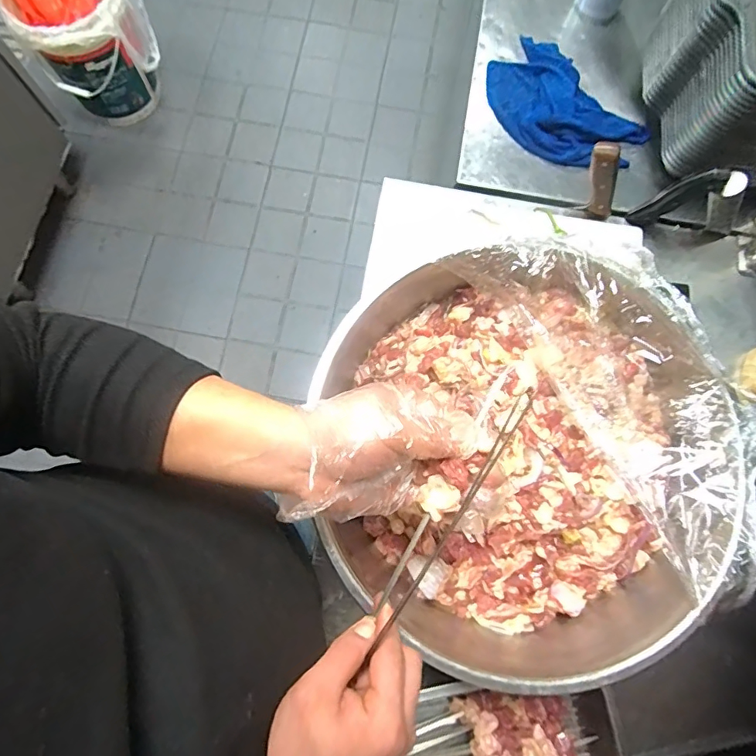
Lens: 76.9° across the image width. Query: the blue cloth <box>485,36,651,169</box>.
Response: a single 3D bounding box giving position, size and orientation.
[{"bbox_3d":[0.255,-0.384,0.677,0.152,0.025,0.223,-36,81,-9],"label":"blue cloth"}]

